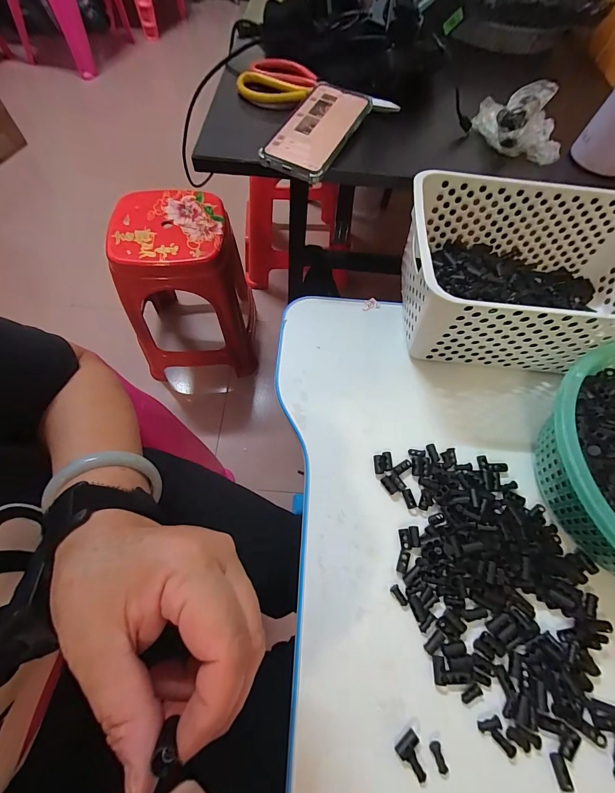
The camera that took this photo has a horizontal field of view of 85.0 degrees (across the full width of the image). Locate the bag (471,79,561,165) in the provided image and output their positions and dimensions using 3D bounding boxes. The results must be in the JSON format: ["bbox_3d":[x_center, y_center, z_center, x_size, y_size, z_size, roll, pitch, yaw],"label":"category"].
[{"bbox_3d":[0.267,-0.344,0.419,0.109,0.045,0.099,25,65,9],"label":"bag"}]

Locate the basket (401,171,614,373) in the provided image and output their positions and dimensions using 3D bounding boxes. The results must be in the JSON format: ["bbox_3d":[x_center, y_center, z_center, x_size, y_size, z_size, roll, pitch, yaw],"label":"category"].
[{"bbox_3d":[0.266,-0.132,0.386,0.299,0.109,0.197,4,62,-1],"label":"basket"}]

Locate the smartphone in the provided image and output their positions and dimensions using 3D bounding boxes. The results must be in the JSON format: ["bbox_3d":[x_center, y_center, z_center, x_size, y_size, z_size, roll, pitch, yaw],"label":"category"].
[{"bbox_3d":[0.010,-0.317,0.395,0.077,0.013,0.159,24,71,9],"label":"smartphone"}]

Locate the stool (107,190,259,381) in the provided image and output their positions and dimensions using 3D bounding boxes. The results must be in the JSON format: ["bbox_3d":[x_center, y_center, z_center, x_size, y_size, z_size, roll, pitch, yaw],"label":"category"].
[{"bbox_3d":[-0.316,-0.278,0.949,0.298,0.430,0.304,0,64,-3],"label":"stool"}]

